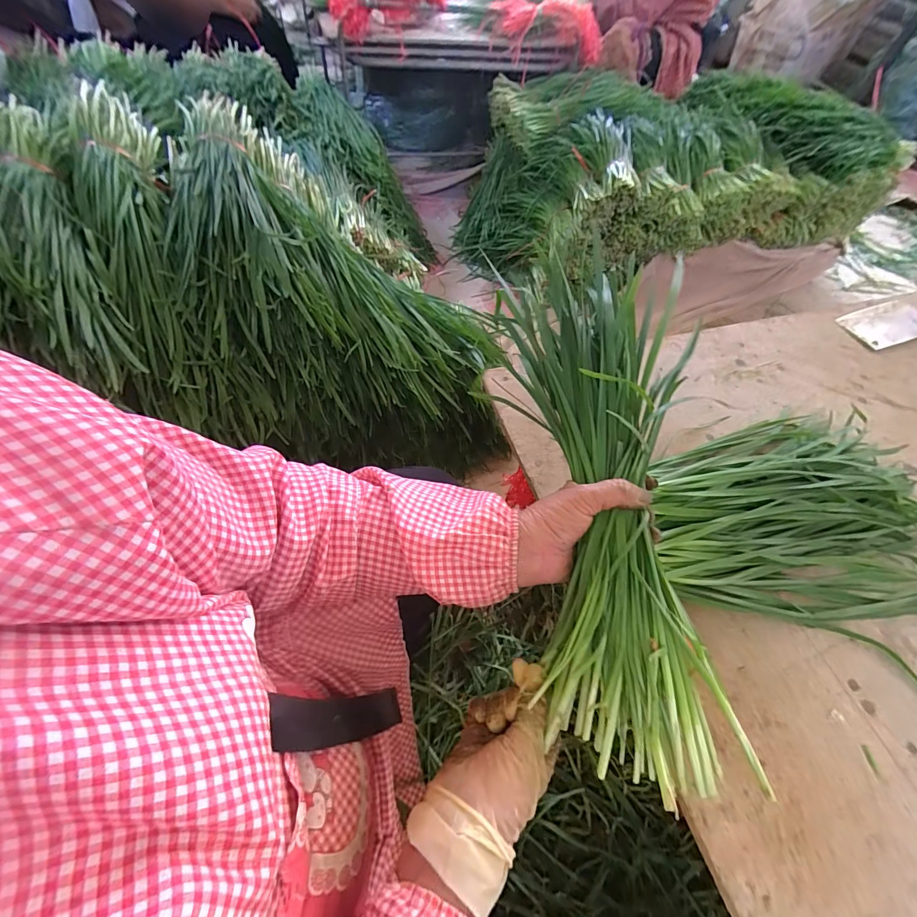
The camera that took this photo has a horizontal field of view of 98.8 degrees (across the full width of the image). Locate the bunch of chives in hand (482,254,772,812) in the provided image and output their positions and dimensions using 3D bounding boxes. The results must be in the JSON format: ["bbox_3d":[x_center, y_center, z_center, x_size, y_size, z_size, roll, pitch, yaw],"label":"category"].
[{"bbox_3d":[0.123,0.016,0.329,0.130,0.092,0.420,-1,70,-4],"label":"bunch of chives in hand"}]

